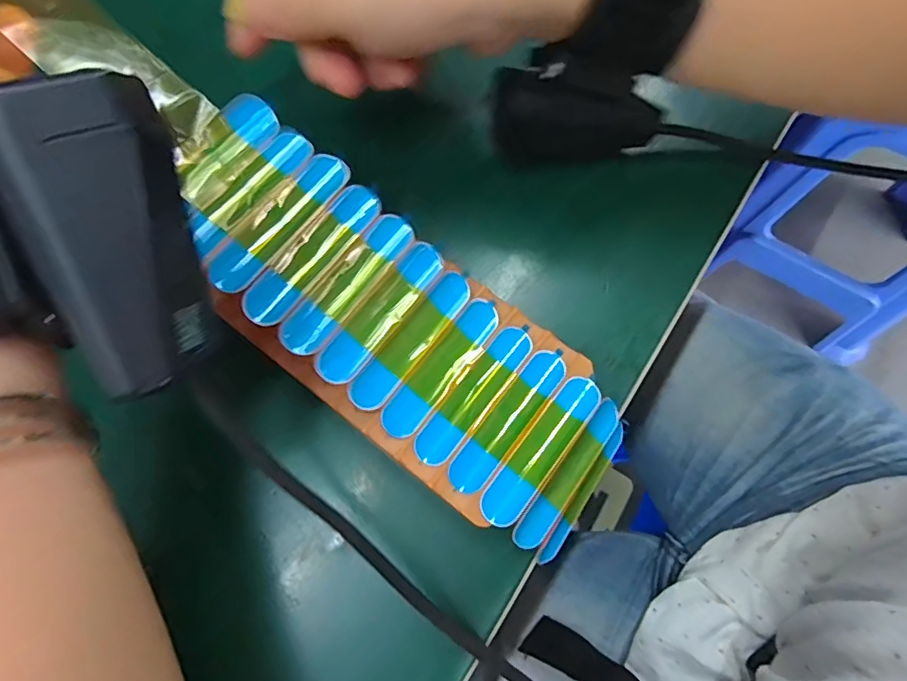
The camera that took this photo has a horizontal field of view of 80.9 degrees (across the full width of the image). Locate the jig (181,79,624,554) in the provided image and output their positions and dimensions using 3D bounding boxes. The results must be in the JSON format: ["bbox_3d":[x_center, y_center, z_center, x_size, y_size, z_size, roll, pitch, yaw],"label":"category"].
[{"bbox_3d":[-0.018,-0.004,0.190,0.182,0.018,0.072,42,77,-5],"label":"jig"}]

